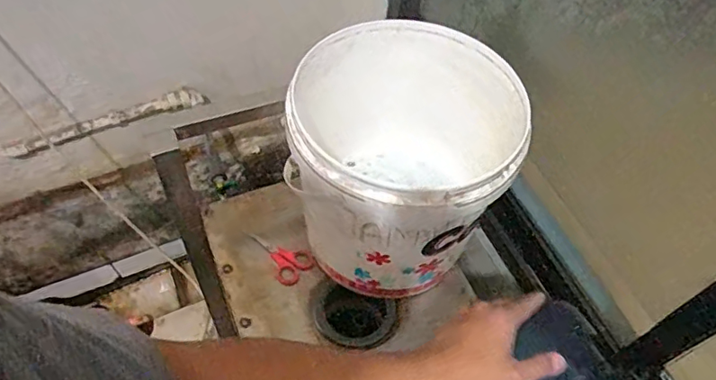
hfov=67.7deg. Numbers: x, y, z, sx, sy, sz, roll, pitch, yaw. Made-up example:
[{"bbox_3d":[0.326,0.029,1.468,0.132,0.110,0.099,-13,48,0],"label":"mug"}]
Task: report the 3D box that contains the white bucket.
[{"bbox_3d":[0.062,-0.030,0.799,0.310,0.306,0.297,1,56,-2],"label":"white bucket"}]

